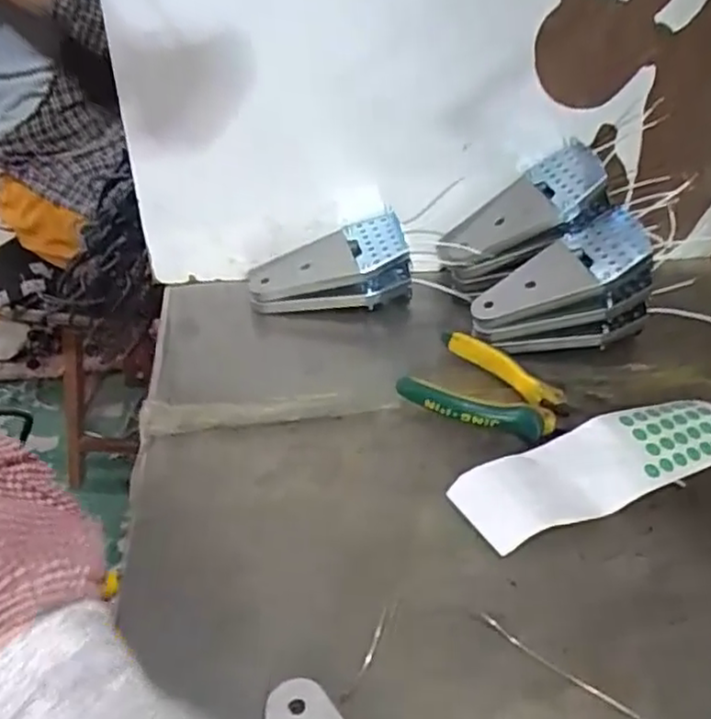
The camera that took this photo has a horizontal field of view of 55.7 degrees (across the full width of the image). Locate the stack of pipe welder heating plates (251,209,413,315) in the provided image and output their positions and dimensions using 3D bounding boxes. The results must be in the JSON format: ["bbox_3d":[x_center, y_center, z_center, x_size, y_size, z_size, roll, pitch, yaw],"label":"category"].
[{"bbox_3d":[-0.022,-0.078,0.579,0.136,0.065,0.065,0,39,-1],"label":"stack of pipe welder heating plates"}]

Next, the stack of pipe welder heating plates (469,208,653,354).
[{"bbox_3d":[0.162,-0.055,0.540,0.133,0.092,0.070,-10,40,-13],"label":"stack of pipe welder heating plates"}]

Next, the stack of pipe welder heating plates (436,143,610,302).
[{"bbox_3d":[0.141,-0.120,0.577,0.150,0.044,0.069,-35,37,17],"label":"stack of pipe welder heating plates"}]

